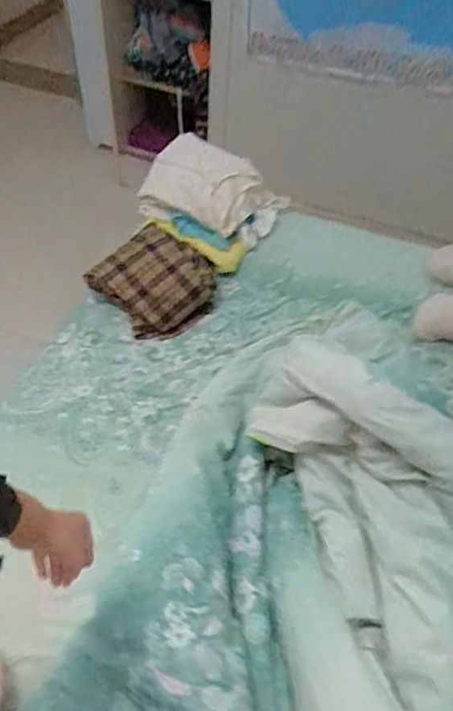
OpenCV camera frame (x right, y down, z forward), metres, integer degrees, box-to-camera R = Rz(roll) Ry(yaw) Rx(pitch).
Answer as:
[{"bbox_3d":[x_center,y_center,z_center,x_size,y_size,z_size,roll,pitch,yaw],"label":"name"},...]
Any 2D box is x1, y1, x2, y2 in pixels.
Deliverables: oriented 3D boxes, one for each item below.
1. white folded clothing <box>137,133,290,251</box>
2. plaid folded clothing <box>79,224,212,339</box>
[{"bbox_3d":[-0.045,-0.421,1.431,0.343,0.177,0.256,20,53,13],"label":"white folded clothing"},{"bbox_3d":[-0.157,-0.179,1.256,0.267,0.118,0.239,-35,59,-27],"label":"plaid folded clothing"}]

